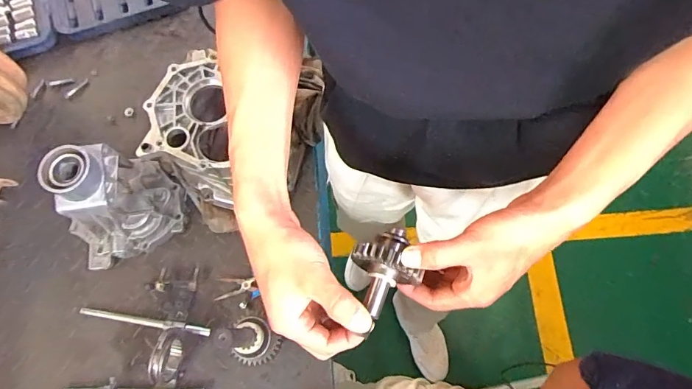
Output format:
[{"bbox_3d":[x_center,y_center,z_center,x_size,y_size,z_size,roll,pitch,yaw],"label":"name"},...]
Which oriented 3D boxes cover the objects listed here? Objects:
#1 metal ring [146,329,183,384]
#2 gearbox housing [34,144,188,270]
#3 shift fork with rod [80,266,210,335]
[{"bbox_3d":[-0.263,0.242,0.620,0.023,0.075,0.074,9,72,3],"label":"metal ring"},{"bbox_3d":[-0.371,0.020,0.659,0.186,0.168,0.147,-43,77,-13],"label":"gearbox housing"},{"bbox_3d":[-0.314,0.162,0.682,0.195,0.034,0.097,9,72,3],"label":"shift fork with rod"}]

